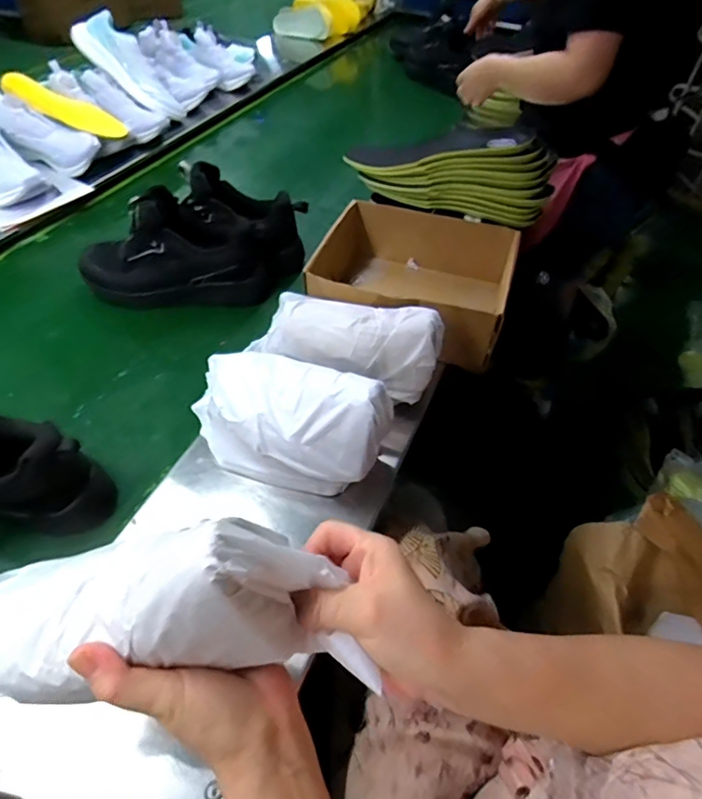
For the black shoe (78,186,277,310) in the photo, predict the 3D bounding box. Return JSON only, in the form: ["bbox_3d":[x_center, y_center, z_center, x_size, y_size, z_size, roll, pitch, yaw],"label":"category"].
[{"bbox_3d":[-0.276,-0.225,0.754,0.303,0.152,0.090,-2,50,-4],"label":"black shoe"}]

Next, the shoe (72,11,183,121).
[{"bbox_3d":[-0.464,-0.711,1.040,0.239,0.079,0.083,40,45,-26],"label":"shoe"}]

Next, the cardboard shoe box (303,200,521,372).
[{"bbox_3d":[0.094,-0.179,0.728,0.262,0.108,0.235,15,51,10],"label":"cardboard shoe box"}]

